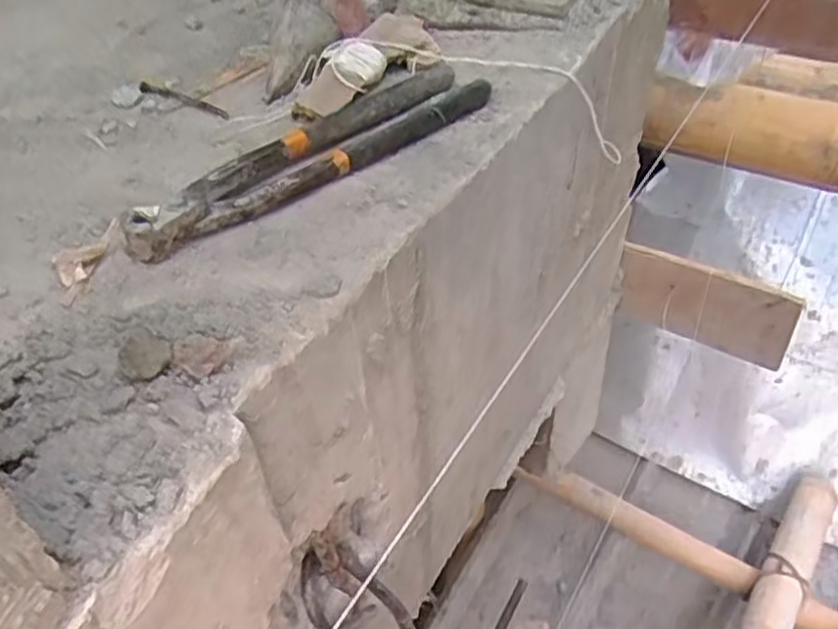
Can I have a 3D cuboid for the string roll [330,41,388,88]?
[{"bbox_3d":[-0.038,-0.152,0.443,0.024,0.018,0.032,28,51,29],"label":"string roll"}]

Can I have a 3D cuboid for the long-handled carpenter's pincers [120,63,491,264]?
[{"bbox_3d":[-0.055,-0.085,0.381,0.216,0.020,0.047,-31,50,-27],"label":"long-handled carpenter's pincers"}]

